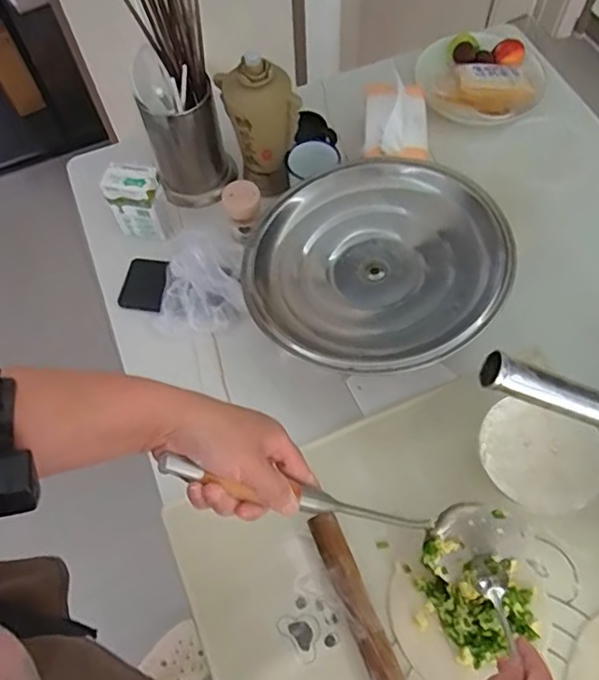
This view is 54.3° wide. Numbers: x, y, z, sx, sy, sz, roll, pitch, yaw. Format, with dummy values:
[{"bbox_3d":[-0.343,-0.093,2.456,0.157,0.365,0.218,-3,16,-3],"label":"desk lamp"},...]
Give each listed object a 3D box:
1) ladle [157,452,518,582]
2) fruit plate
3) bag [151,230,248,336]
[{"bbox_3d":[0.051,0.152,0.508,0.366,0.069,0.061,23,60,-29],"label":"ladle"},{"bbox_3d":[0.273,-0.405,0.885,0.184,0.042,0.181,-1,64,2],"label":"fruit plate"},{"bbox_3d":[-0.128,-0.072,0.727,0.111,0.093,0.102,-4,64,0],"label":"bag"}]

